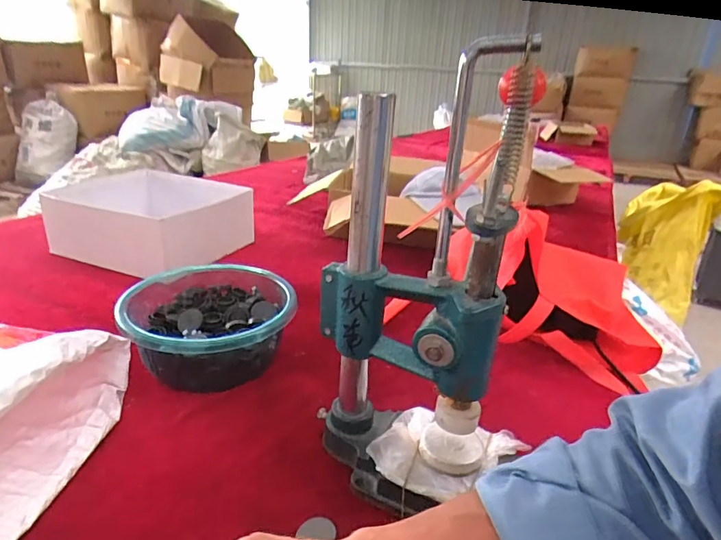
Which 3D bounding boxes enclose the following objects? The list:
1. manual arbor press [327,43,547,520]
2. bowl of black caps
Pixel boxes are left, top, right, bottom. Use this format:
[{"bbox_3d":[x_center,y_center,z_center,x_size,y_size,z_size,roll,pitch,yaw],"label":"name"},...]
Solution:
[{"bbox_3d":[0.053,0.025,0.409,0.185,0.369,0.124,3,18,26],"label":"manual arbor press"},{"bbox_3d":[-0.197,0.076,0.592,0.209,0.087,0.239,-1,25,-13],"label":"bowl of black caps"}]

